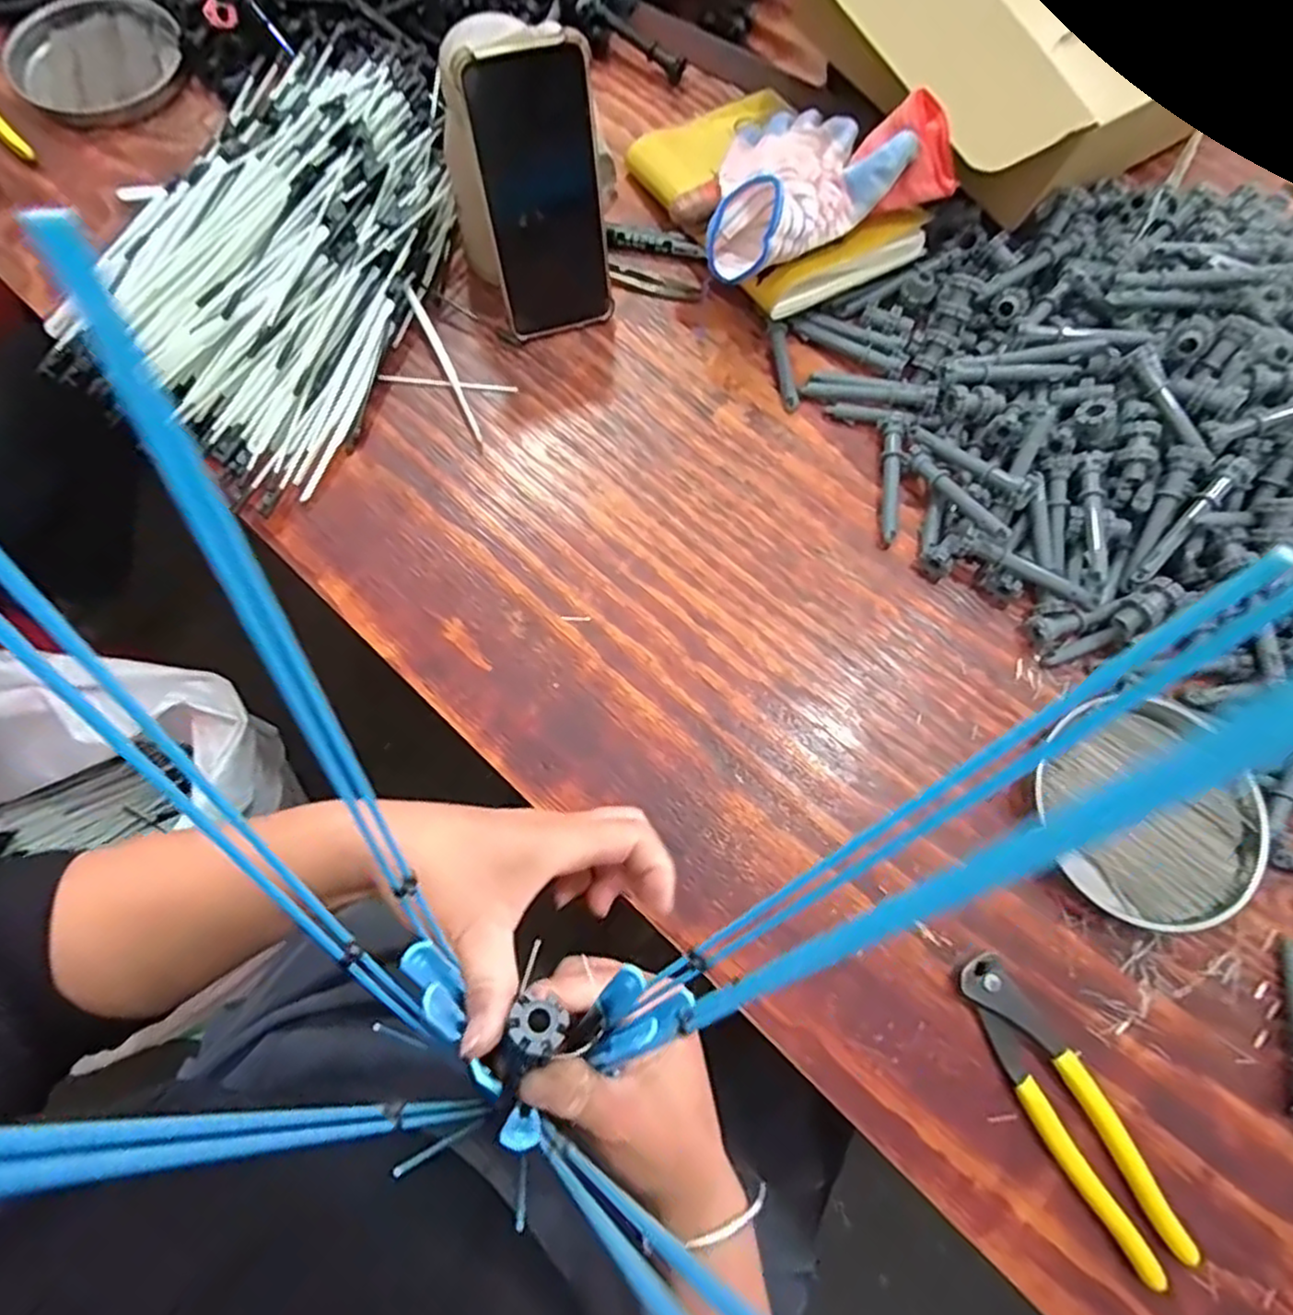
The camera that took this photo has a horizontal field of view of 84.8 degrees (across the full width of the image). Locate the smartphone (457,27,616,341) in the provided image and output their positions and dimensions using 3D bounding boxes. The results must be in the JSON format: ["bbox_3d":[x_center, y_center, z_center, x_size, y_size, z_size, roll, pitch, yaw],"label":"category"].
[{"bbox_3d":[-0.064,-0.292,0.458,0.076,0.163,0.007,-20,56,-10],"label":"smartphone"}]

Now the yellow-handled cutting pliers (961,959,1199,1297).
[{"bbox_3d":[0.222,0.237,0.373,0.036,0.013,0.162,-29,75,-11],"label":"yellow-handled cutting pliers"}]

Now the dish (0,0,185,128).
[{"bbox_3d":[-0.445,-0.486,0.579,0.127,0.026,0.141,-26,74,-11],"label":"dish"}]

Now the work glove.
[{"bbox_3d":[0.104,-0.341,0.482,0.176,0.043,0.133,-27,75,-11],"label":"work glove"}]

